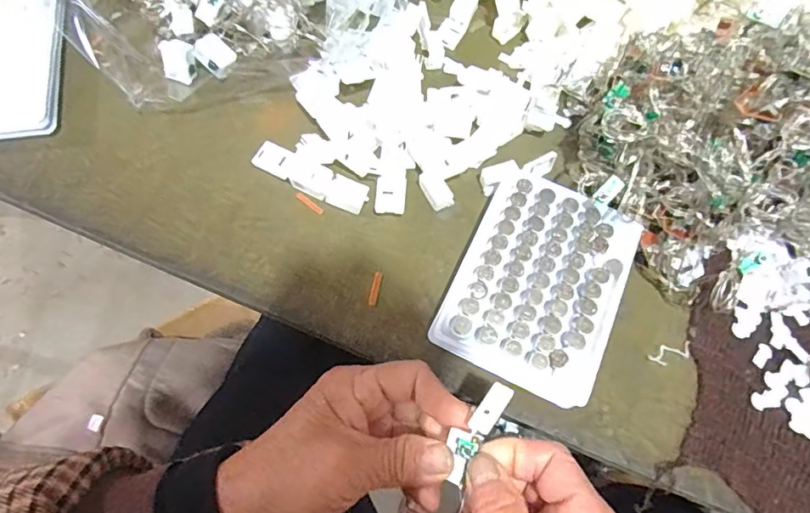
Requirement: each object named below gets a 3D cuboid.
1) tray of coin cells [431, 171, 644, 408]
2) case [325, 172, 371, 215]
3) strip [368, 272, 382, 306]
[{"bbox_3d":[0.083,0.015,0.310,0.095,0.024,0.128,25,68,7],"label":"tray of coin cells"},{"bbox_3d":[-0.039,-0.043,0.340,0.026,0.006,0.022,22,68,6],"label":"case"},{"bbox_3d":[-0.019,0.021,0.318,0.005,0.004,0.022,12,67,2],"label":"strip"}]

